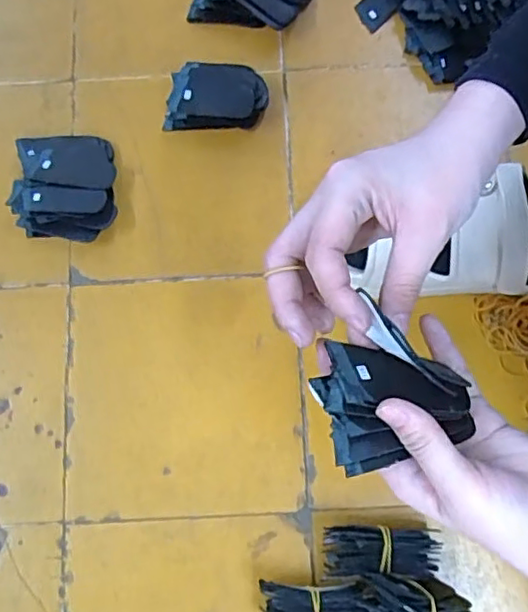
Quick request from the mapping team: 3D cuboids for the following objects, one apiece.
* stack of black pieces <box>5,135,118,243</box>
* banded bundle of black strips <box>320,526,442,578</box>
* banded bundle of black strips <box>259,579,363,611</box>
[{"bbox_3d":[-0.180,-0.108,0.551,0.089,0.024,0.100,-3,78,0],"label":"stack of black pieces"},{"bbox_3d":[0.090,0.191,0.476,0.086,0.041,0.040,2,78,1],"label":"banded bundle of black strips"},{"bbox_3d":[0.037,0.229,0.464,0.077,0.039,0.032,-1,78,0],"label":"banded bundle of black strips"}]

